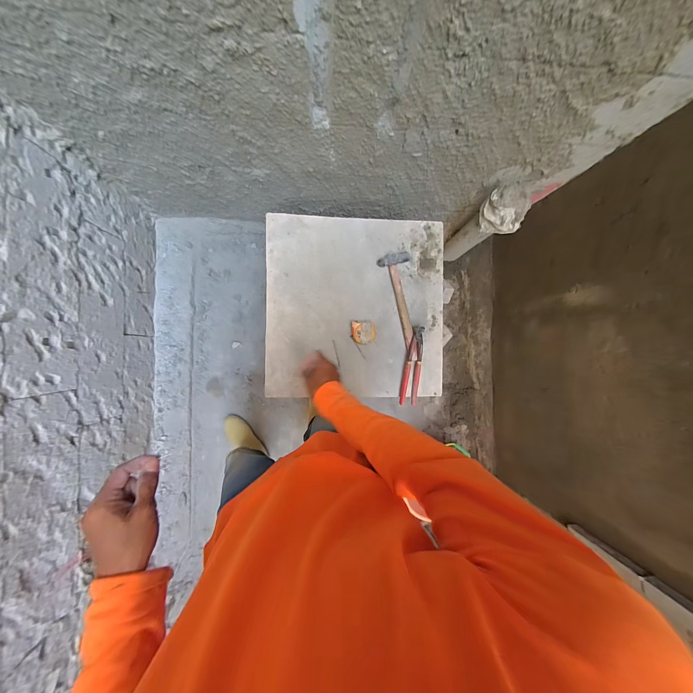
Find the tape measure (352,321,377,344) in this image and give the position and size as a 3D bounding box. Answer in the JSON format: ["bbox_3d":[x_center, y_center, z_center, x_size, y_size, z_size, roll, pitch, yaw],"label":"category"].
[{"bbox_3d":[0.046,-0.038,0.822,0.063,0.043,0.060,1,90,-6],"label":"tape measure"}]

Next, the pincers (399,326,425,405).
[{"bbox_3d":[0.192,0.056,0.839,0.048,0.032,0.221,9,89,-6],"label":"pincers"}]

